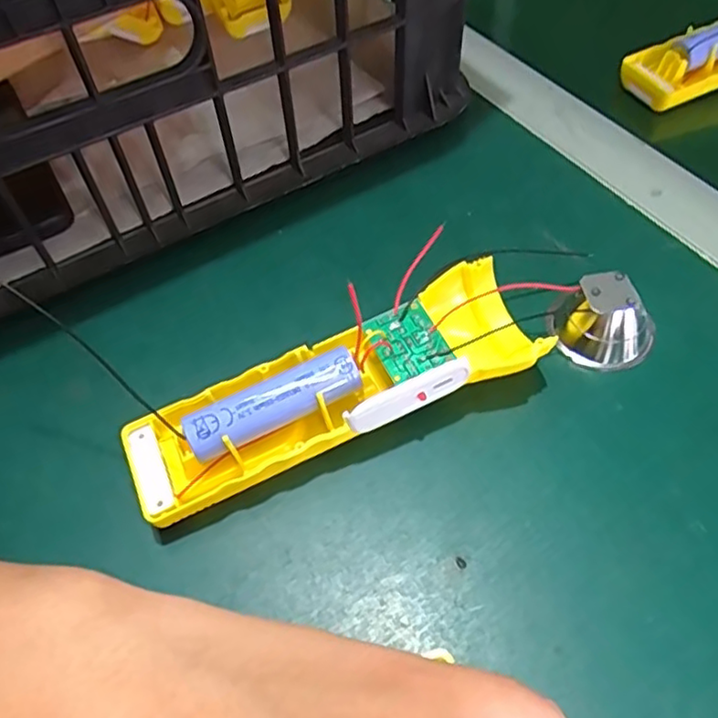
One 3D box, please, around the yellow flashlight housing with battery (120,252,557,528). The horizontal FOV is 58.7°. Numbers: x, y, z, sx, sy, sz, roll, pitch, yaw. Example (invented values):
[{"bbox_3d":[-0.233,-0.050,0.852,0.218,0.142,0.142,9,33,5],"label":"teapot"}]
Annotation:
[{"bbox_3d":[-0.009,0.013,0.247,0.159,0.034,0.049,-24,58,-13],"label":"yellow flashlight housing with battery"}]

